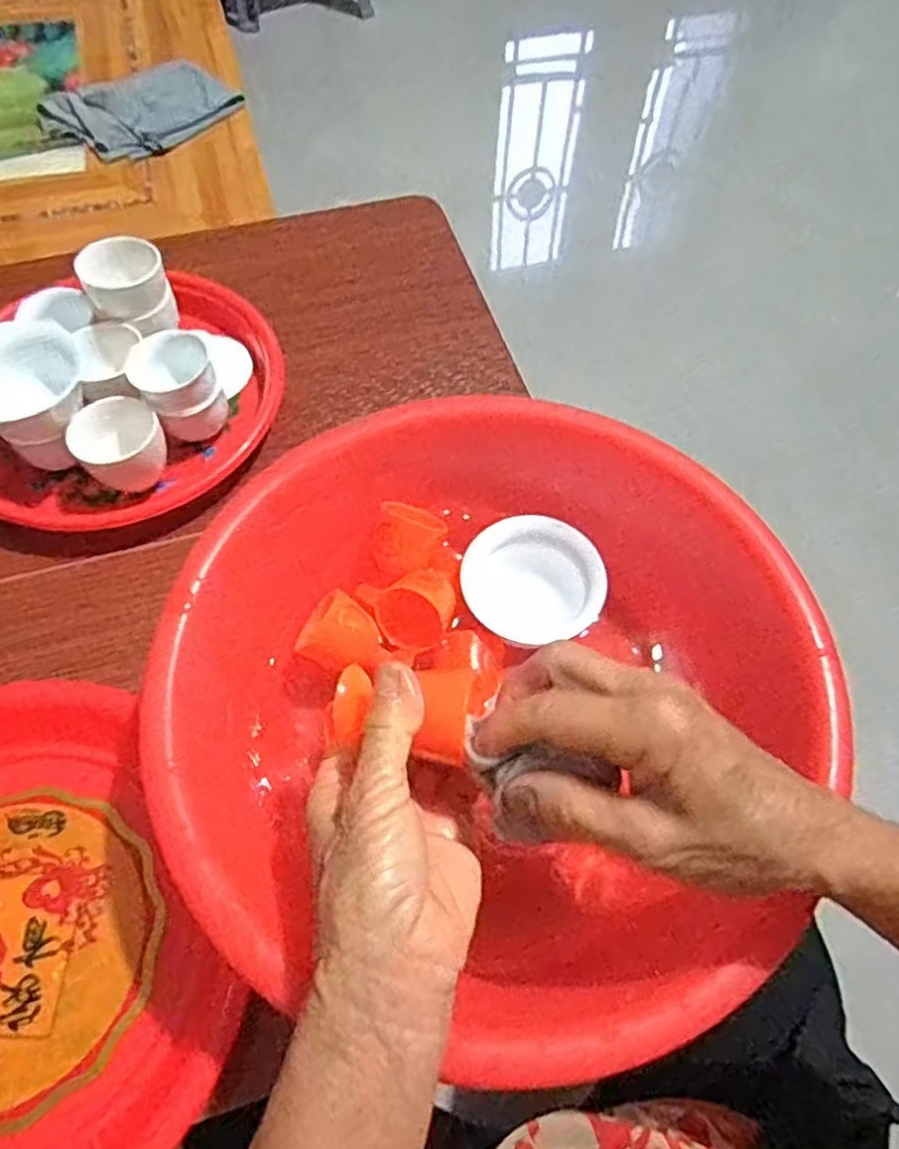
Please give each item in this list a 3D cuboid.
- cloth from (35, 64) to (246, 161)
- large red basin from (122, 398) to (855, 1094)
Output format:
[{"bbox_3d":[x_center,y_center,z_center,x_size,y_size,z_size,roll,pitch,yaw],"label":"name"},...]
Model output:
[{"bbox_3d":[-0.335,-0.508,0.767,0.146,0.022,0.158,33,66,15],"label":"cloth"},{"bbox_3d":[0.018,0.059,0.380,0.316,0.107,0.296,1,62,-1],"label":"large red basin"}]

